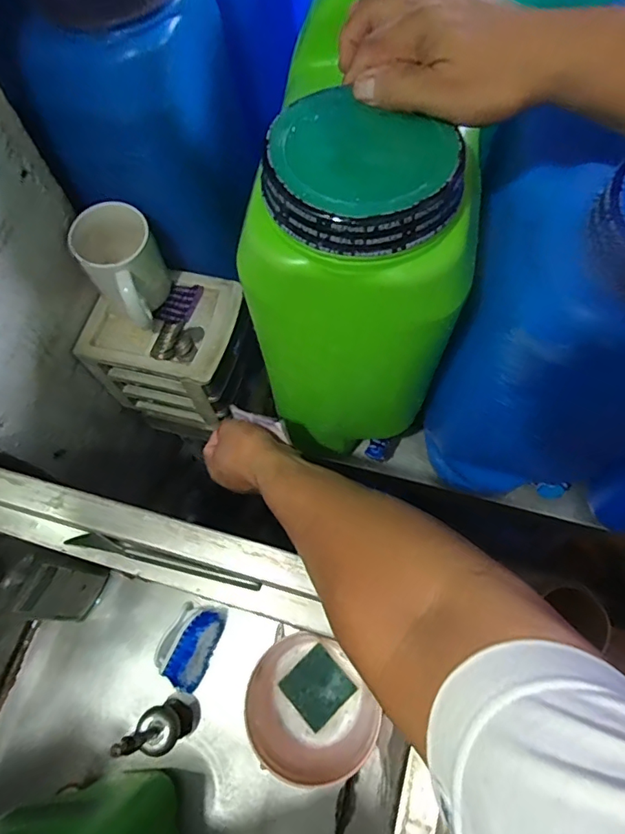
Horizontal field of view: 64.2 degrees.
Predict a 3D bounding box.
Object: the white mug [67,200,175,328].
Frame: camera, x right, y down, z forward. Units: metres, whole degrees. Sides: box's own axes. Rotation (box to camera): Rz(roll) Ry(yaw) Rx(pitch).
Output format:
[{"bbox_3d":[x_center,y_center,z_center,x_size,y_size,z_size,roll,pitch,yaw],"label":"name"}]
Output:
[{"bbox_3d":[-0.196,-0.152,0.541,0.079,0.103,0.109,-26,69,-9],"label":"white mug"}]

